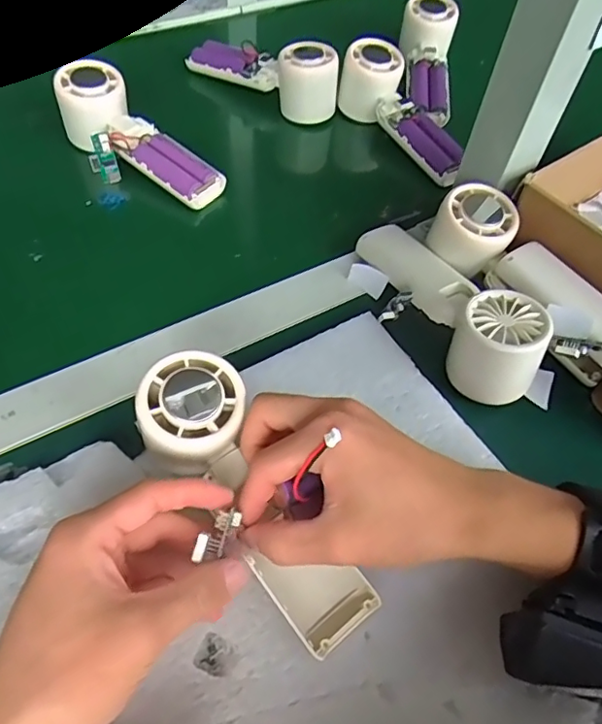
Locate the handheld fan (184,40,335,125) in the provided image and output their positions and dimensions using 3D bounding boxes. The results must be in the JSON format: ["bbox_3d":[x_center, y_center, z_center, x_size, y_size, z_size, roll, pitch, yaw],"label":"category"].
[{"bbox_3d":[-0.034,-0.292,0.545,0.147,0.046,0.046,28,58,14],"label":"handheld fan"}]

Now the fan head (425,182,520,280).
[{"bbox_3d":[0.125,-0.099,0.404,0.058,0.034,0.055,31,58,16],"label":"fan head"}]

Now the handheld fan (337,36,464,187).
[{"bbox_3d":[0.094,-0.233,0.513,0.054,0.053,0.159,-20,59,-17],"label":"handheld fan"}]

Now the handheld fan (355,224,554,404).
[{"bbox_3d":[0.096,-0.047,0.378,0.055,0.050,0.165,-25,61,-20],"label":"handheld fan"}]

